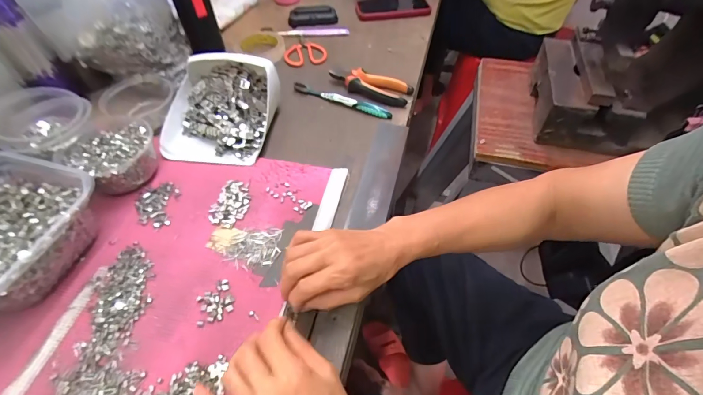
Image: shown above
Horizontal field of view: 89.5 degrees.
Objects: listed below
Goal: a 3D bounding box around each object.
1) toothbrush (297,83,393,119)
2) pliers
[{"bbox_3d":[-0.018,-0.170,0.606,0.182,0.011,0.017,22,55,18],"label":"toothbrush"},{"bbox_3d":[0.030,-0.197,0.628,0.150,0.029,0.052,22,55,18],"label":"pliers"}]

